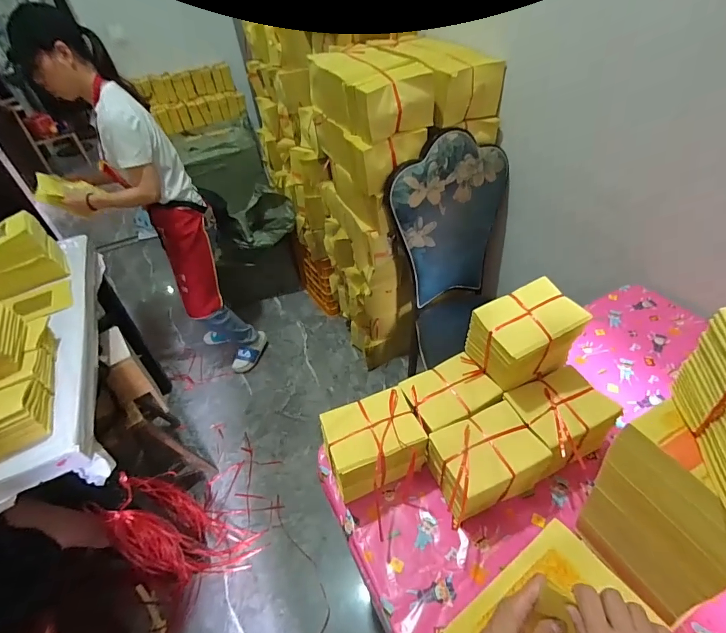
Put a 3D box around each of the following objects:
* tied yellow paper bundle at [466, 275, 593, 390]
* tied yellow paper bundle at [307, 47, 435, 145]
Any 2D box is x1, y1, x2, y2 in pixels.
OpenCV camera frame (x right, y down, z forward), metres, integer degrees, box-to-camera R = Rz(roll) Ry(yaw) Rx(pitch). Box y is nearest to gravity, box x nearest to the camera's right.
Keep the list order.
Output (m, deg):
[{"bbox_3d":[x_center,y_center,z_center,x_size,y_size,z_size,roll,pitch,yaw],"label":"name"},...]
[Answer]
[{"bbox_3d":[0.301,0.040,0.718,0.161,0.154,0.119,-20,44,-13],"label":"tied yellow paper bundle"},{"bbox_3d":[0.014,-0.759,1.279,0.250,0.183,0.438,-23,45,-16],"label":"tied yellow paper bundle"}]

